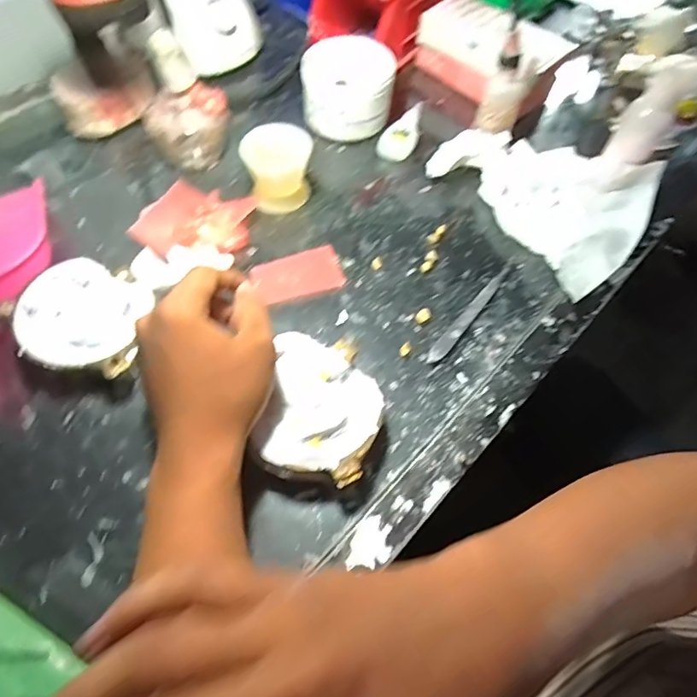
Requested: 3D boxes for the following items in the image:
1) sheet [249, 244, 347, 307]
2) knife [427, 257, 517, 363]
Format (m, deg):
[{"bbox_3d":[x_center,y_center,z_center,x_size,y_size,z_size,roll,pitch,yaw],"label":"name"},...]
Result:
[{"bbox_3d":[-0.045,-0.065,0.433,0.078,0.004,0.046,-17,63,-12],"label":"sheet"},{"bbox_3d":[0.112,-0.036,0.425,0.012,0.005,0.140,36,65,16],"label":"knife"}]

